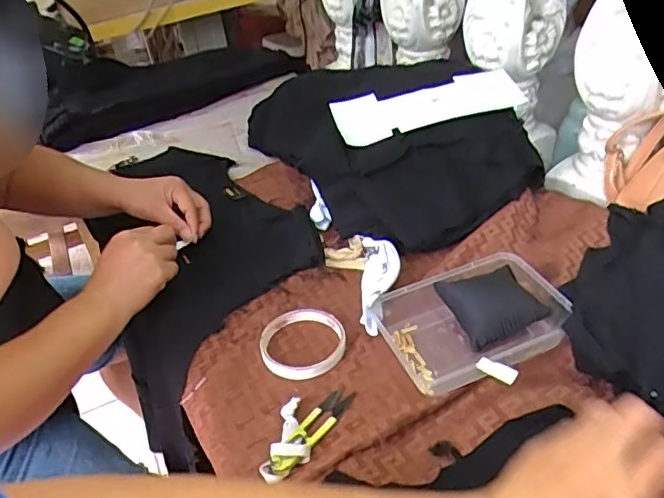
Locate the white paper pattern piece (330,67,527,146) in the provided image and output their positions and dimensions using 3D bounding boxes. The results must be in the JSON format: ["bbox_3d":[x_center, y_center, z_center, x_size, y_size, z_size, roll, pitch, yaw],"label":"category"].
[{"bbox_3d":[0.127,-0.191,0.735,0.257,0.016,0.067,-17,74,-13],"label":"white paper pattern piece"}]

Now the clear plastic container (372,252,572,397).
[{"bbox_3d":[0.142,0.069,0.553,0.173,0.040,0.135,-18,39,-14],"label":"clear plastic container"}]

